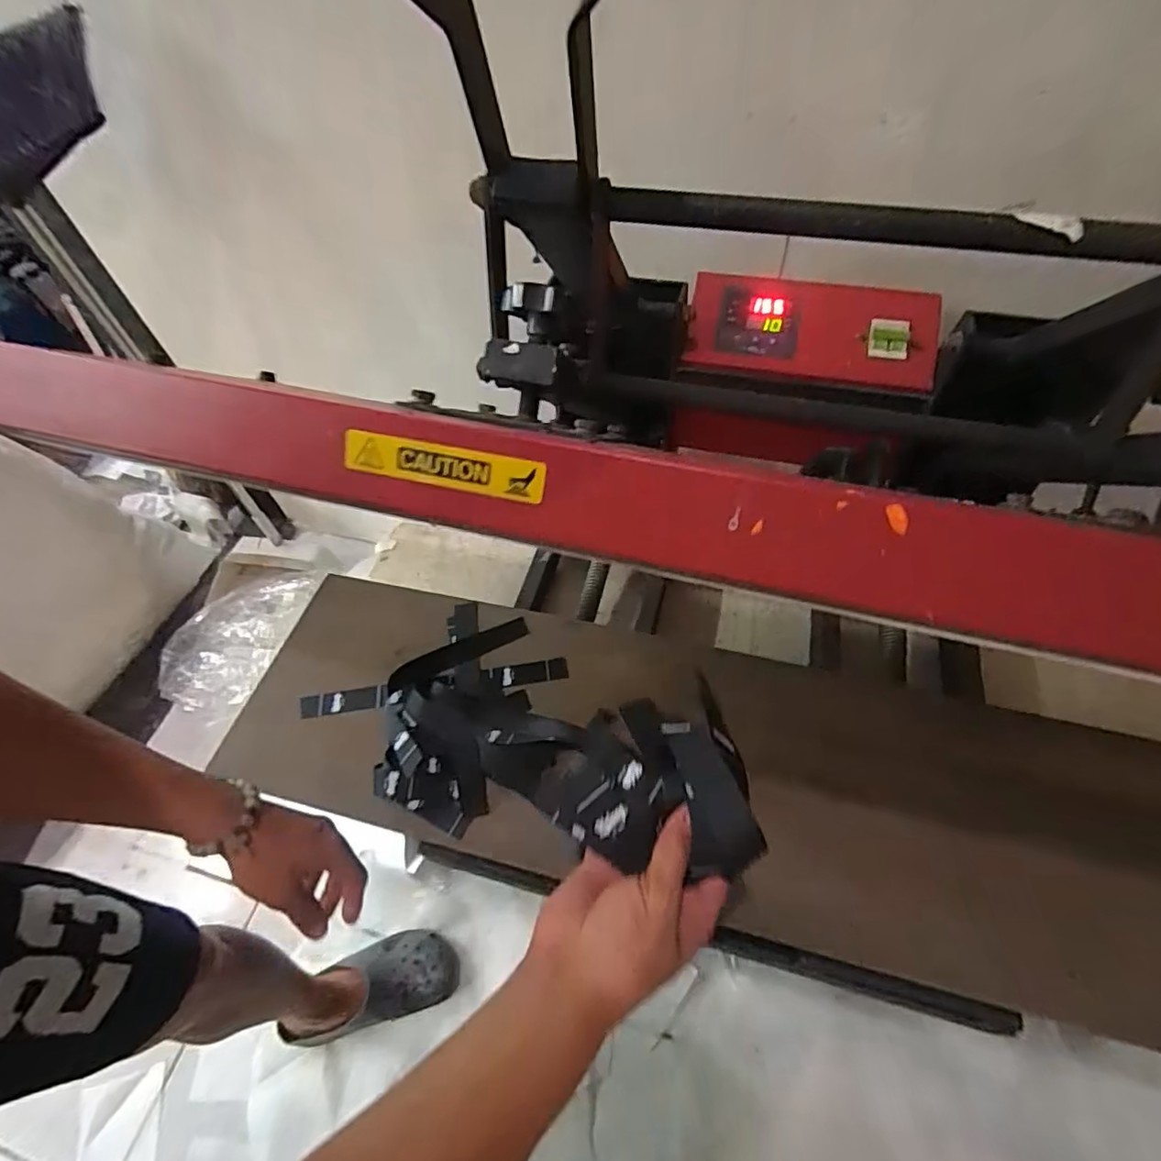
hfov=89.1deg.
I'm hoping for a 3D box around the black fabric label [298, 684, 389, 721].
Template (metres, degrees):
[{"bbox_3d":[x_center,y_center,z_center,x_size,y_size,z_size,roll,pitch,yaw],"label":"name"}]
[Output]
[{"bbox_3d":[-0.259,0.133,0.644,0.096,0.006,0.029,-9,53,0],"label":"black fabric label"}]

